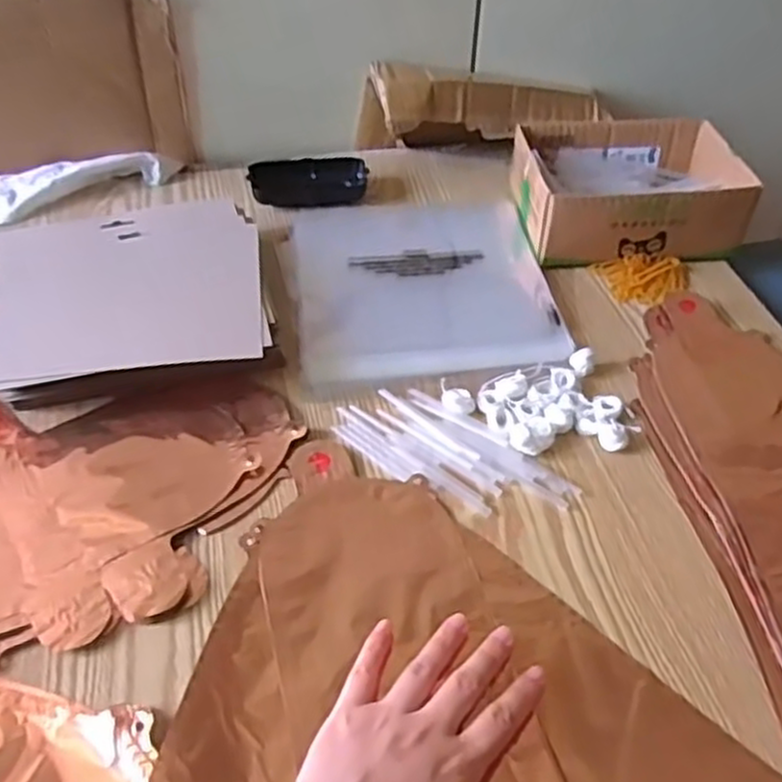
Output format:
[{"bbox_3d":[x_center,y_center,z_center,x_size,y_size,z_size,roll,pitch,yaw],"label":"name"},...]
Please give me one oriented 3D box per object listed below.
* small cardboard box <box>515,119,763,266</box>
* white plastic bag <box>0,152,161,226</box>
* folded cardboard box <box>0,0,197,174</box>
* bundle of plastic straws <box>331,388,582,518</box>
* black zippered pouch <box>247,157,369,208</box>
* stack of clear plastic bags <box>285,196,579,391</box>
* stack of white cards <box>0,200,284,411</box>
[{"bbox_3d":[0.209,-0.178,0.673,0.185,0.067,0.142,-3,46,-4],"label":"small cardboard box"},{"bbox_3d":[-0.304,-0.187,0.693,0.177,0.026,0.069,-7,46,-8],"label":"white plastic bag"},{"bbox_3d":[-0.324,-0.267,0.661,0.270,0.176,0.027,-6,46,-7],"label":"folded cardboard box"},{"bbox_3d":[0.039,0.041,0.506,0.158,0.007,0.068,29,52,25],"label":"bundle of plastic straws"},{"bbox_3d":[-0.076,-0.198,0.712,0.109,0.025,0.044,-10,47,-11],"label":"black zippered pouch"},{"bbox_3d":[0.023,-0.097,0.632,0.204,0.014,0.229,-6,46,-7],"label":"stack of clear plastic bags"},{"bbox_3d":[-0.197,-0.070,0.580,0.198,0.041,0.188,-9,46,-10],"label":"stack of white cards"}]

